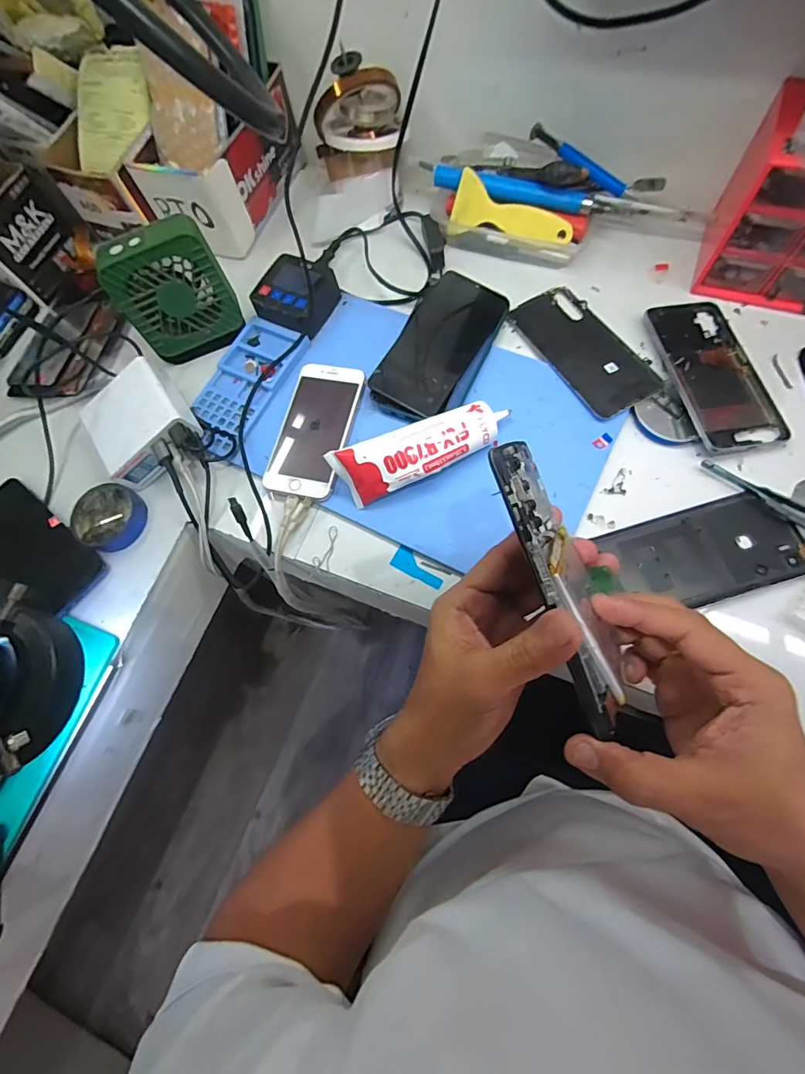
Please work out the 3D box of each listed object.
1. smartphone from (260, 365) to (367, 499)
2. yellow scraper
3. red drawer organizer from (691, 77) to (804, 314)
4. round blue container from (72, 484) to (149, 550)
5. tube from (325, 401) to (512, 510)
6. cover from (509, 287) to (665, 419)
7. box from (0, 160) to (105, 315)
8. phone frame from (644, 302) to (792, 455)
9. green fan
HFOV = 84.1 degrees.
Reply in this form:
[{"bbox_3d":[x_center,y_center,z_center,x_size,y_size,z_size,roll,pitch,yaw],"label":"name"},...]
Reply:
[{"bbox_3d":[-0.083,-0.102,0.415,0.067,0.011,0.136,13,73,11],"label":"smartphone"},{"bbox_3d":[0.111,-0.330,0.450,0.122,0.053,0.011,13,28,10],"label":"yellow scraper"},{"bbox_3d":[0.348,-0.276,0.380,0.126,0.122,0.083,20,72,11],"label":"red drawer organizer"},{"bbox_3d":[-0.272,-0.019,0.414,0.062,0.018,0.059,-1,70,2],"label":"round blue container"},{"bbox_3d":[0.021,-0.072,0.382,0.159,0.041,0.043,-21,69,-4],"label":"tube"},{"bbox_3d":[0.172,-0.182,0.425,0.075,0.009,0.155,-27,71,-3],"label":"cover"},{"bbox_3d":[-0.480,-0.361,0.512,0.195,0.084,0.125,26,73,13],"label":"box"},{"bbox_3d":[0.280,-0.150,0.403,0.075,0.015,0.165,-10,71,3],"label":"phone frame"},{"bbox_3d":[-0.213,-0.229,0.422,0.100,0.095,0.051,-29,70,-7],"label":"green fan"}]

